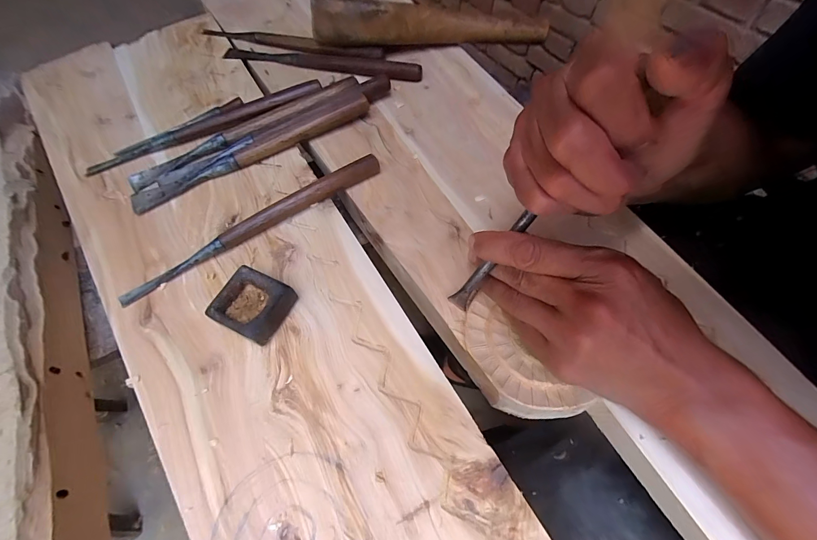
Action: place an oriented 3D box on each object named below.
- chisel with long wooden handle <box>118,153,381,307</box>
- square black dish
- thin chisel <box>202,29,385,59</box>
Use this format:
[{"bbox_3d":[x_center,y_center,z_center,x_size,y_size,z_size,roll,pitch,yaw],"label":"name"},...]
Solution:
[{"bbox_3d":[-0.136,-0.042,0.319,0.247,0.020,0.014,-30,65,-13],"label":"chisel with long wooden handle"},{"bbox_3d":[-0.118,0.029,0.278,0.051,0.029,0.046,20,65,13],"label":"square black dish"},{"bbox_3d":[-0.156,-0.293,0.458,0.261,0.019,0.022,16,64,10],"label":"thin chisel"}]

